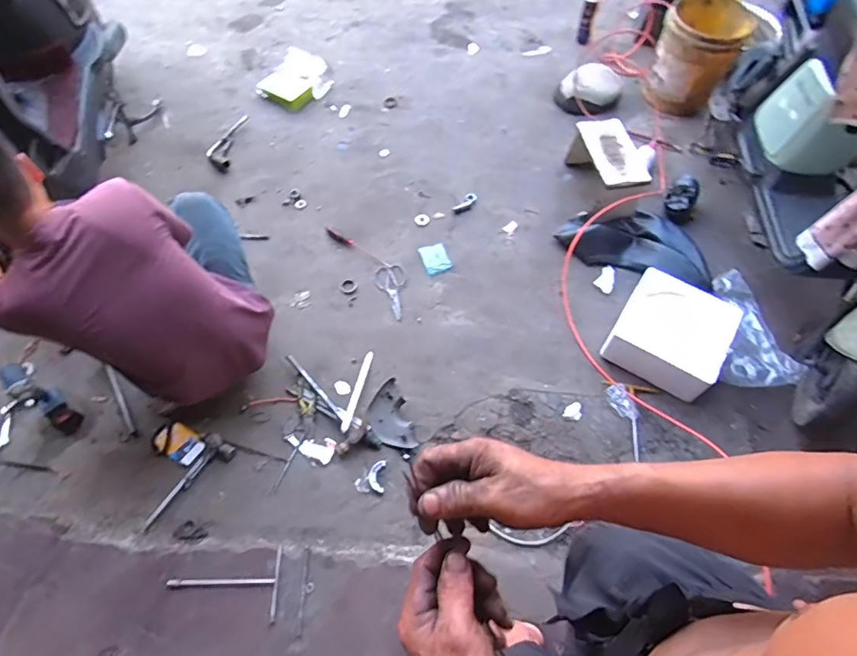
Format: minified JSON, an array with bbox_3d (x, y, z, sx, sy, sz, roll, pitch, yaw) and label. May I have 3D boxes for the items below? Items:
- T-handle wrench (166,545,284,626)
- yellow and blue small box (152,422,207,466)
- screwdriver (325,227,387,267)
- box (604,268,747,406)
[{"bbox_3d":[-0.496,0.618,1.226,0.268,0.018,0.161,2,61,-1],"label":"T-handle wrench"},{"bbox_3d":[-0.706,0.326,1.437,0.147,0.021,0.093,25,63,12],"label":"yellow and blue small box"},{"bbox_3d":[-0.254,-0.287,1.796,0.283,0.024,0.031,32,65,15],"label":"screwdriver"},{"bbox_3d":[0.740,0.016,1.531,0.310,0.151,0.302,29,64,14],"label":"box"}]

